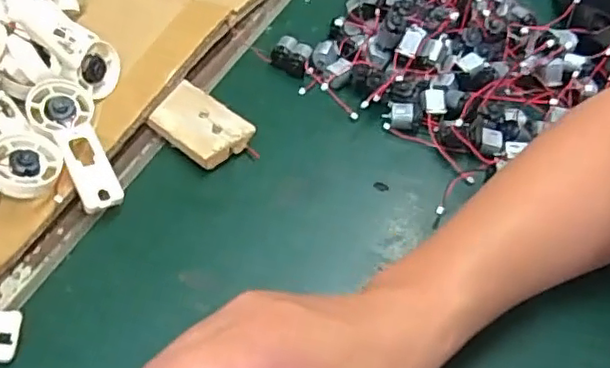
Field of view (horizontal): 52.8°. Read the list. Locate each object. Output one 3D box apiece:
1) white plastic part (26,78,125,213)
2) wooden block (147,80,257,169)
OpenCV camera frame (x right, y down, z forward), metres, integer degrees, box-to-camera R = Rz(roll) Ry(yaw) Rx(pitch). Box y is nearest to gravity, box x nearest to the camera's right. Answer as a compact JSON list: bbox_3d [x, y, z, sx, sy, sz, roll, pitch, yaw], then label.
[{"bbox_3d":[-0.143,-0.025,0.389,0.038,0.014,0.094,-22,71,-24],"label":"white plastic part"},{"bbox_3d":[-0.077,-0.041,0.443,0.074,0.018,0.050,37,53,28],"label":"wooden block"}]

